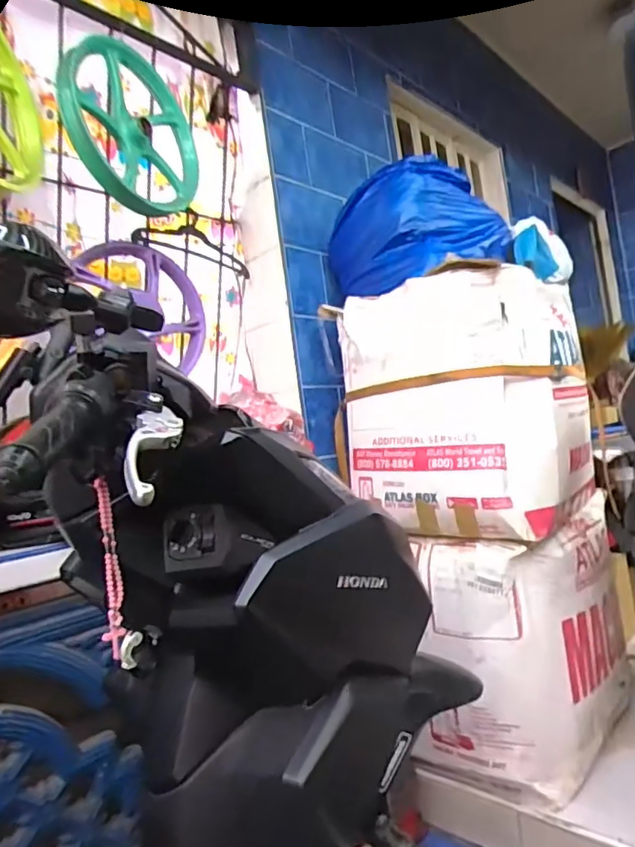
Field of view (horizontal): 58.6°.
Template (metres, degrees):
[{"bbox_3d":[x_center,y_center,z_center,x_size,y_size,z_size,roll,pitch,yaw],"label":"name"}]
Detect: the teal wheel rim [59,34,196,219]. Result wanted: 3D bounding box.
[{"bbox_3d":[-0.412,-0.640,1.252,0.066,0.368,0.384,-6,28,27],"label":"teal wheel rim"}]

